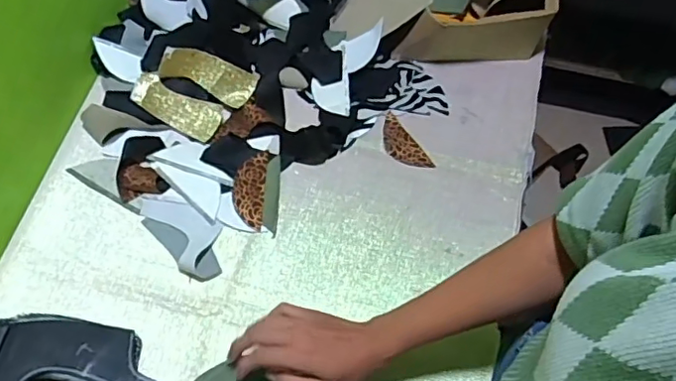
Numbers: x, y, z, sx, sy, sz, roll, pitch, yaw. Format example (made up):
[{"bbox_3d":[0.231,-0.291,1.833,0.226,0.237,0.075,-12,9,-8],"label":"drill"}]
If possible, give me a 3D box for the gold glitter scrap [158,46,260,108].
[{"bbox_3d":[-0.171,-0.153,0.756,0.121,0.051,0.011,22,19,-9],"label":"gold glitter scrap"}]

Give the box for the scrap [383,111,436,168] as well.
[{"bbox_3d":[0.085,-0.060,0.769,0.040,0.006,0.093,-32,69,-16],"label":"scrap"}]

